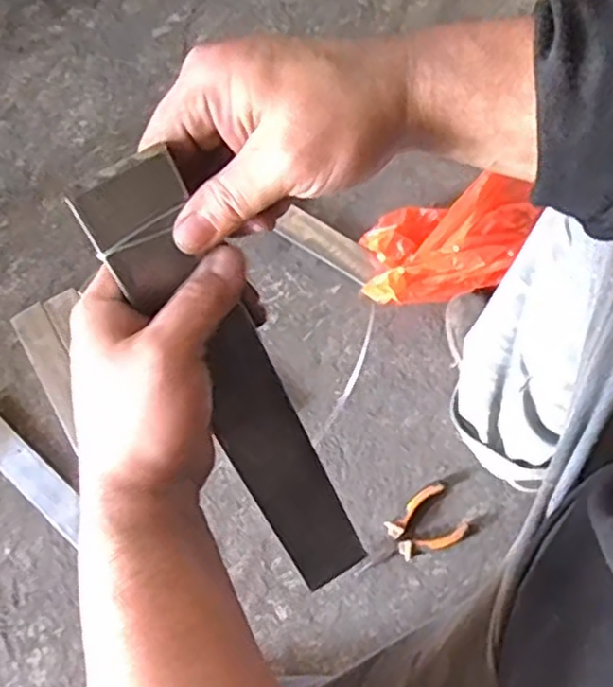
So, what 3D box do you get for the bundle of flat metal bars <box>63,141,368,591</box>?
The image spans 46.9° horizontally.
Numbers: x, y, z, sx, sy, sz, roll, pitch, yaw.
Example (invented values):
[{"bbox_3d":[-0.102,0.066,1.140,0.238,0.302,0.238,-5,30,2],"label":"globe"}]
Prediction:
[{"bbox_3d":[-0.031,0.043,0.411,0.049,0.325,0.013,-34,39,-11],"label":"bundle of flat metal bars"}]

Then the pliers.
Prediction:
[{"bbox_3d":[0.128,0.241,0.886,0.149,0.025,0.075,-30,74,-7],"label":"pliers"}]

